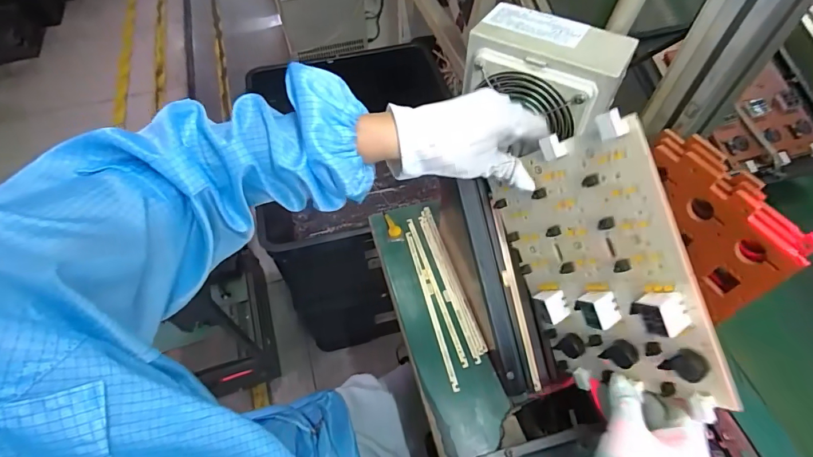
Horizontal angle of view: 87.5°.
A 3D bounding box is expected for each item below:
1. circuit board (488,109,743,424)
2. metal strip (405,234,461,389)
[{"bbox_3d":[0.144,0.036,0.347,0.025,0.155,0.215,-24,94,-27],"label":"circuit board"},{"bbox_3d":[0.031,0.094,0.523,0.012,0.008,0.210,-12,56,-7],"label":"metal strip"}]

